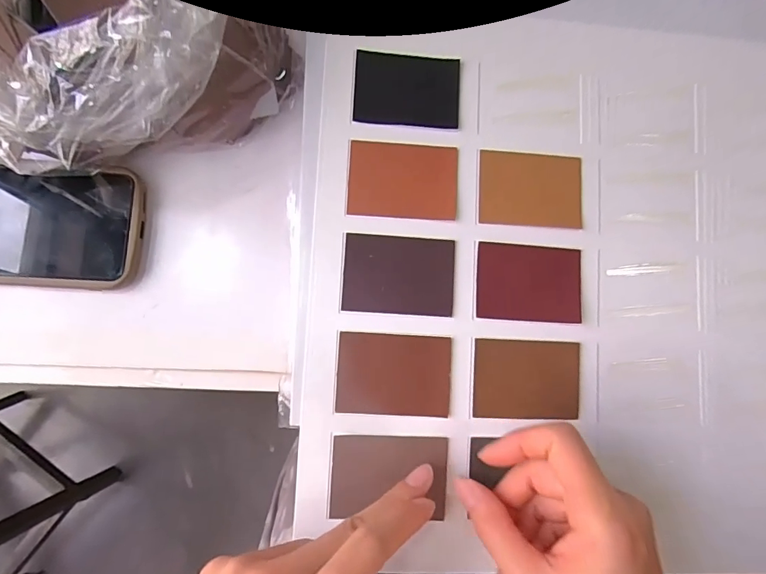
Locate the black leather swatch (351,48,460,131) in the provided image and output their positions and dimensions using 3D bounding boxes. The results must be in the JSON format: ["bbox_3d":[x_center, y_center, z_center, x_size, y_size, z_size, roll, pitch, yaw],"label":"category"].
[{"bbox_3d":[0.016,-0.127,0.287,0.067,0.004,0.046,2,84,-5],"label":"black leather swatch"}]

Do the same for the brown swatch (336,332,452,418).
[{"bbox_3d":[0.007,0.053,0.267,0.068,0.004,0.048,3,83,-4],"label":"brown swatch"}]

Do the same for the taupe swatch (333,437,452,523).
[{"bbox_3d":[0.004,0.112,0.265,0.068,0.005,0.046,3,83,-5],"label":"taupe swatch"}]

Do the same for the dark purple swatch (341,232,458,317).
[{"bbox_3d":[0.010,-0.007,0.274,0.068,0.004,0.048,3,83,-4],"label":"dark purple swatch"}]

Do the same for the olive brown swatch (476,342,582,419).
[{"bbox_3d":[0.090,0.057,0.277,0.067,0.004,0.047,3,83,-5],"label":"olive brown swatch"}]

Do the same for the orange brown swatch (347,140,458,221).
[{"bbox_3d":[0.013,-0.068,0.280,0.067,0.004,0.049,3,83,-5],"label":"orange brown swatch"}]

